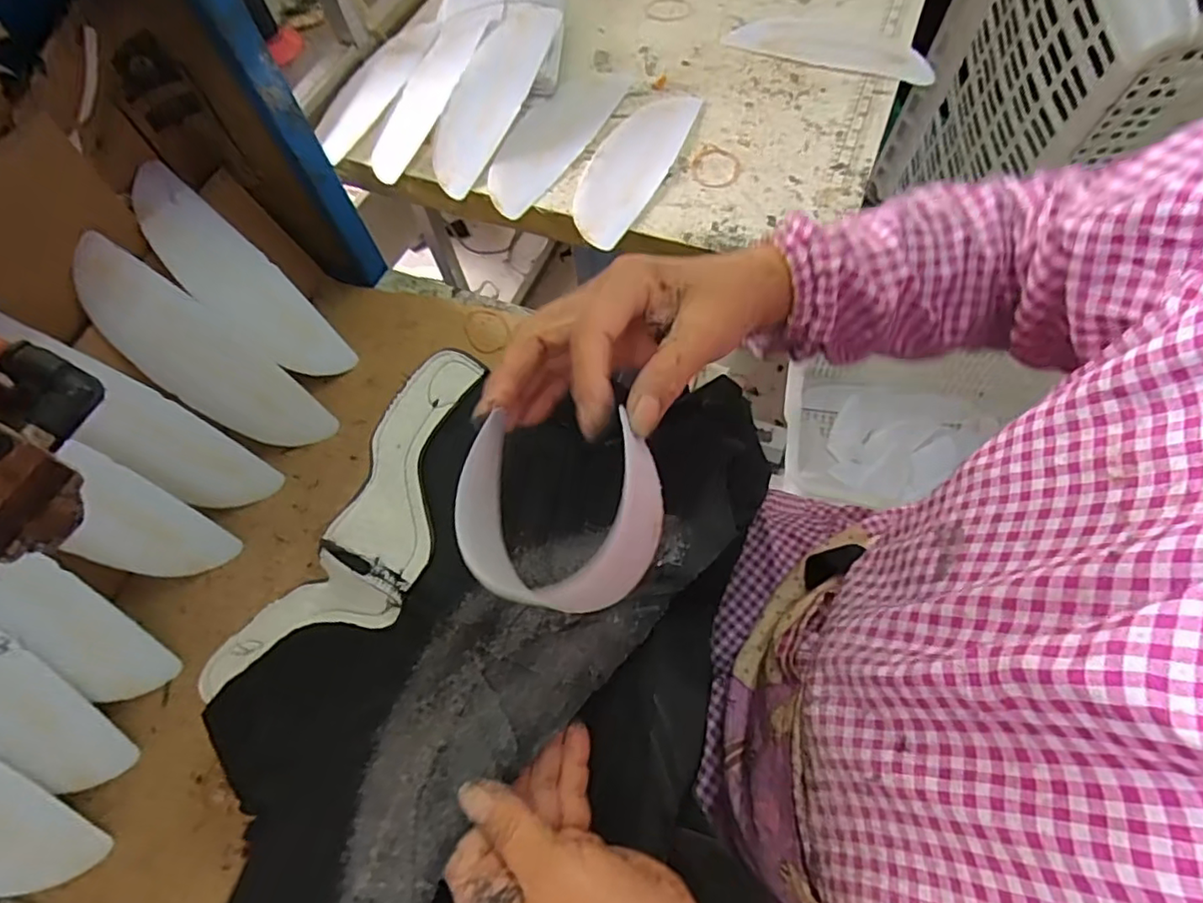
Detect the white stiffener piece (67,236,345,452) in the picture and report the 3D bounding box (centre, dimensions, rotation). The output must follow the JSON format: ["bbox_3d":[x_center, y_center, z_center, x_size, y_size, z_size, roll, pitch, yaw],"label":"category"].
[{"bbox_3d":[-0.320,-0.072,0.497,0.029,0.207,0.070,0,51,55],"label":"white stiffener piece"}]

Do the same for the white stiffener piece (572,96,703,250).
[{"bbox_3d":[0.026,-0.266,0.570,0.069,0.011,0.196,28,74,16],"label":"white stiffener piece"}]

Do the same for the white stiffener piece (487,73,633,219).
[{"bbox_3d":[-0.047,-0.309,0.598,0.062,0.014,0.203,37,78,-5],"label":"white stiffener piece"}]

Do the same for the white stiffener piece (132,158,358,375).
[{"bbox_3d":[-0.306,-0.142,0.524,0.009,0.203,0.071,-12,38,49],"label":"white stiffener piece"}]

